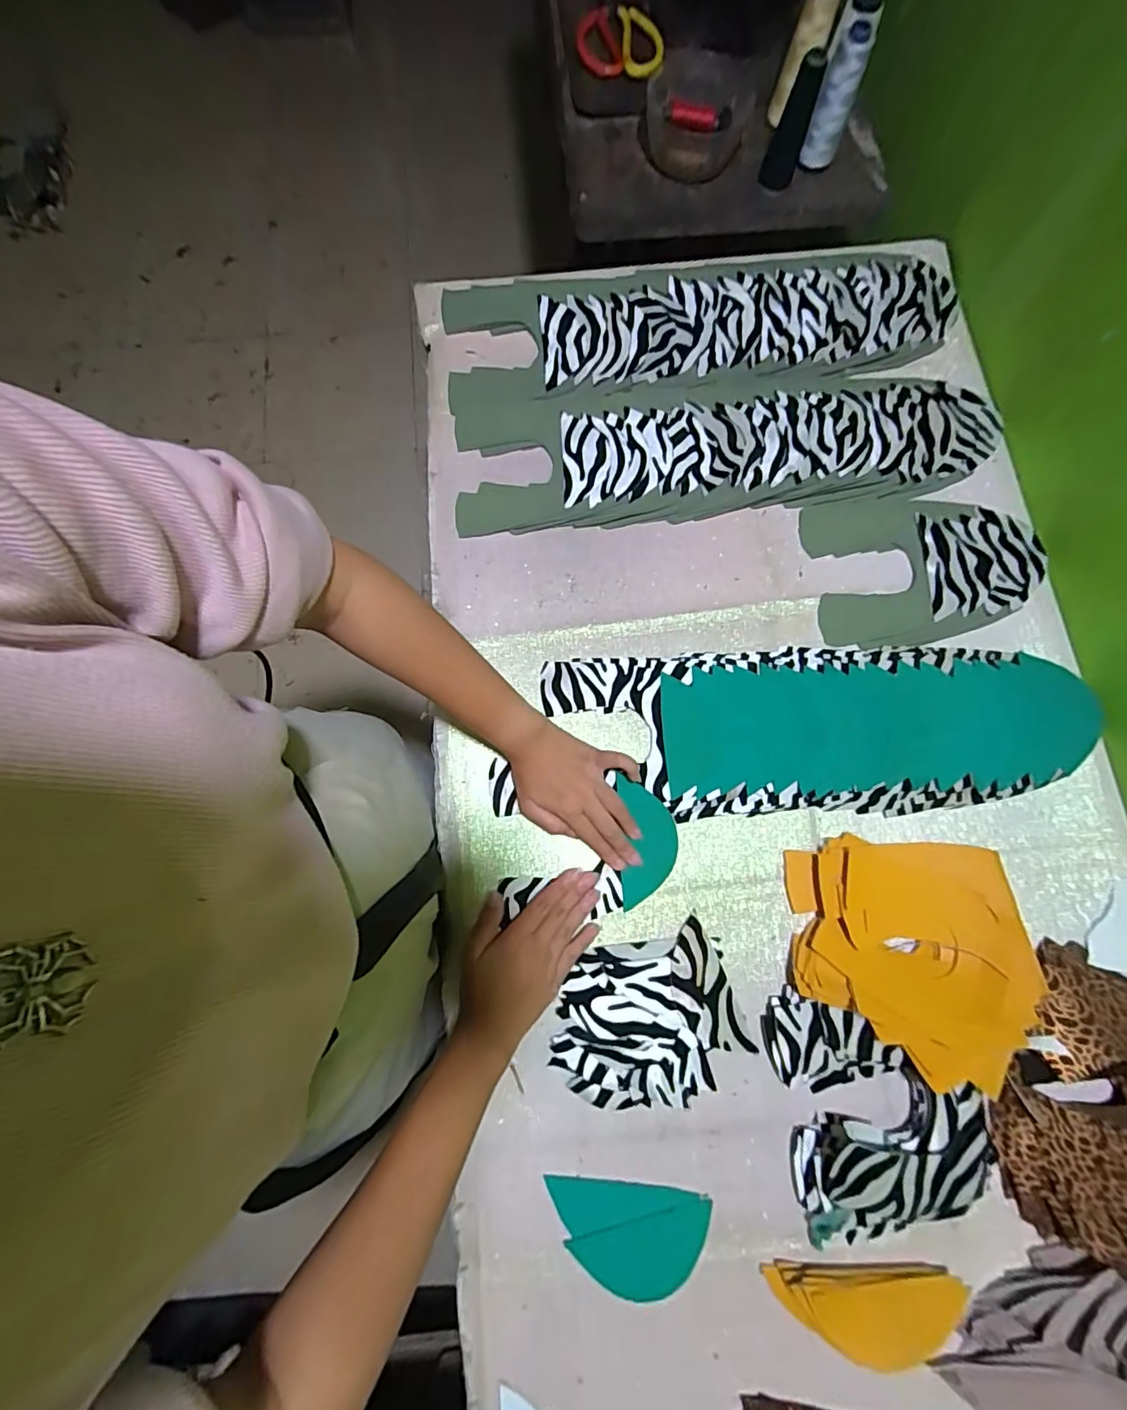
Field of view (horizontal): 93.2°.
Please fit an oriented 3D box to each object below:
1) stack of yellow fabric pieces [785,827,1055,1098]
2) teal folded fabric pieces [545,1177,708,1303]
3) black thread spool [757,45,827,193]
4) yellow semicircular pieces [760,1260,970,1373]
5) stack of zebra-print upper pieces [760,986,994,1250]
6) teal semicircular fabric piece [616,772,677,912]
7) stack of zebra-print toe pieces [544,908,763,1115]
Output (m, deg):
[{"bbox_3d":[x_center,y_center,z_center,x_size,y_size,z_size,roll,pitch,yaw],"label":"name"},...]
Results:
[{"bbox_3d":[0.281,0.199,0.431,0.172,0.051,0.167,5,78,2],"label":"stack of yellow fabric pieces"},{"bbox_3d":[0.049,0.415,0.413,0.122,0.006,0.071,7,78,2],"label":"teal folded fabric pieces"},{"bbox_3d":[0.256,-0.652,0.591,0.038,0.106,0.034,22,79,6],"label":"black thread spool"},{"bbox_3d":[0.222,0.448,0.390,0.132,0.026,0.059,0,78,1],"label":"yellow semicircular pieces"},{"bbox_3d":[0.246,0.317,0.408,0.142,0.048,0.177,-8,78,-1],"label":"stack of zebra-print upper pieces"},{"bbox_3d":[0.076,0.122,0.478,0.051,0.007,0.110,-1,86,1],"label":"teal semicircular fabric piece"},{"bbox_3d":[0.069,0.262,0.439,0.154,0.024,0.121,-16,78,-3],"label":"stack of zebra-print toe pieces"}]

